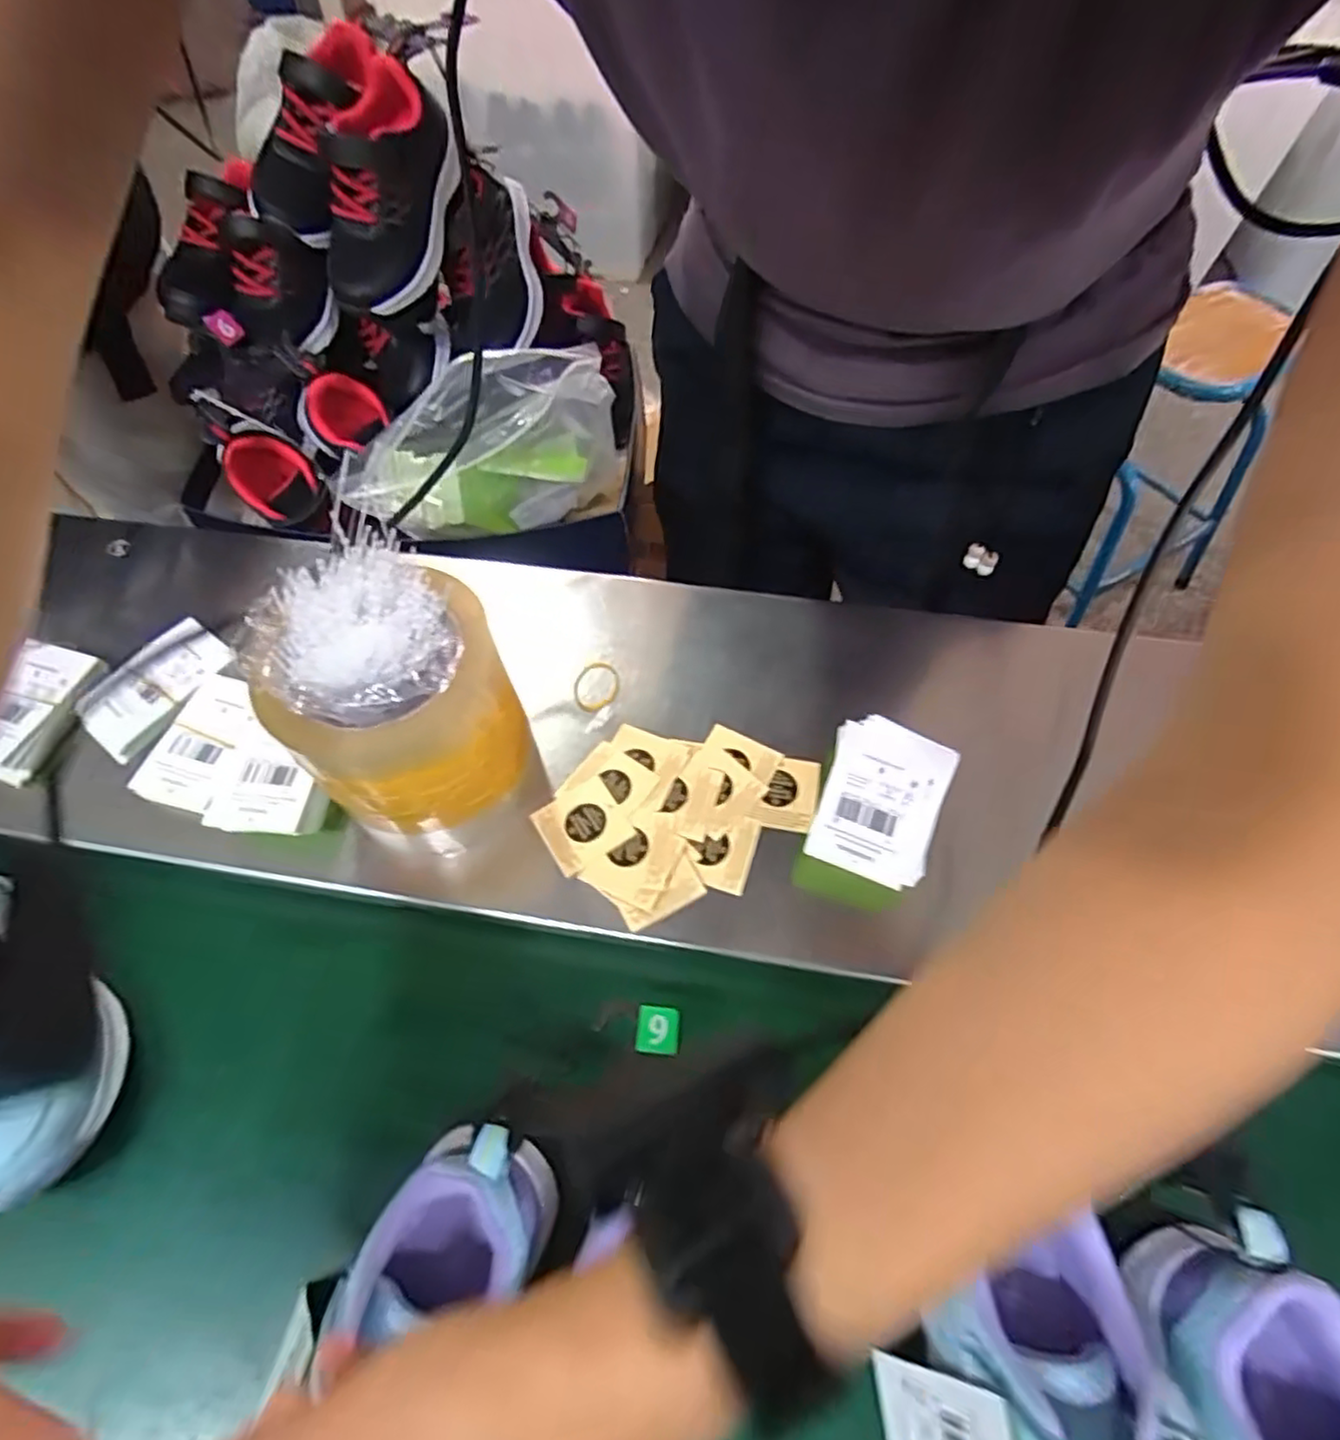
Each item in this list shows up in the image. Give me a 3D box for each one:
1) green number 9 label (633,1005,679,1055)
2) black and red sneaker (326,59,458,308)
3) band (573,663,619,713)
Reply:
[{"bbox_3d":[-0.006,0.141,0.315,0.019,0.004,0.021,5,43,3],"label":"green number 9 label"},{"bbox_3d":[-0.209,-0.372,0.492,0.070,0.088,0.147,34,108,39],"label":"black and red sneaker"},{"bbox_3d":[-0.045,-0.021,0.422,0.027,0.004,0.033,7,55,8],"label":"band"}]

